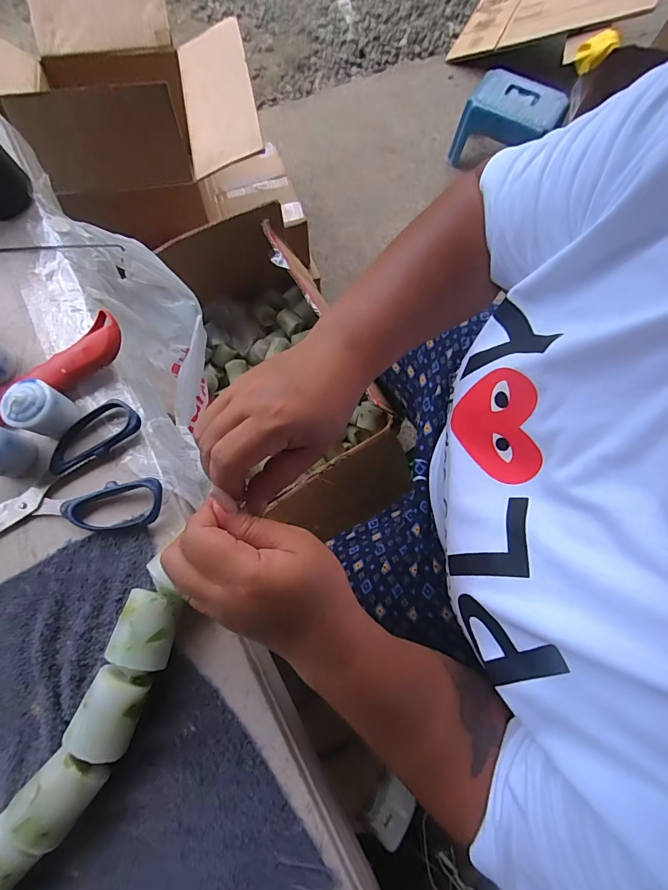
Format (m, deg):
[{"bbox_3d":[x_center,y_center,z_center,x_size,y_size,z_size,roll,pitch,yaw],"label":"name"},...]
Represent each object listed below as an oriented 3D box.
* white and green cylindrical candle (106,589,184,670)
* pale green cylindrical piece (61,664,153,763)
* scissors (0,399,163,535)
[{"bbox_3d":[-0.123,0.121,0.275,0.035,0.036,0.044,12,75,4],"label":"white and green cylindrical candle"},{"bbox_3d":[-0.139,0.166,0.261,0.034,0.035,0.046,19,76,6],"label":"pale green cylindrical piece"},{"bbox_3d":[-0.224,0.025,0.318,0.174,0.013,0.103,-12,75,-3],"label":"scissors"}]

